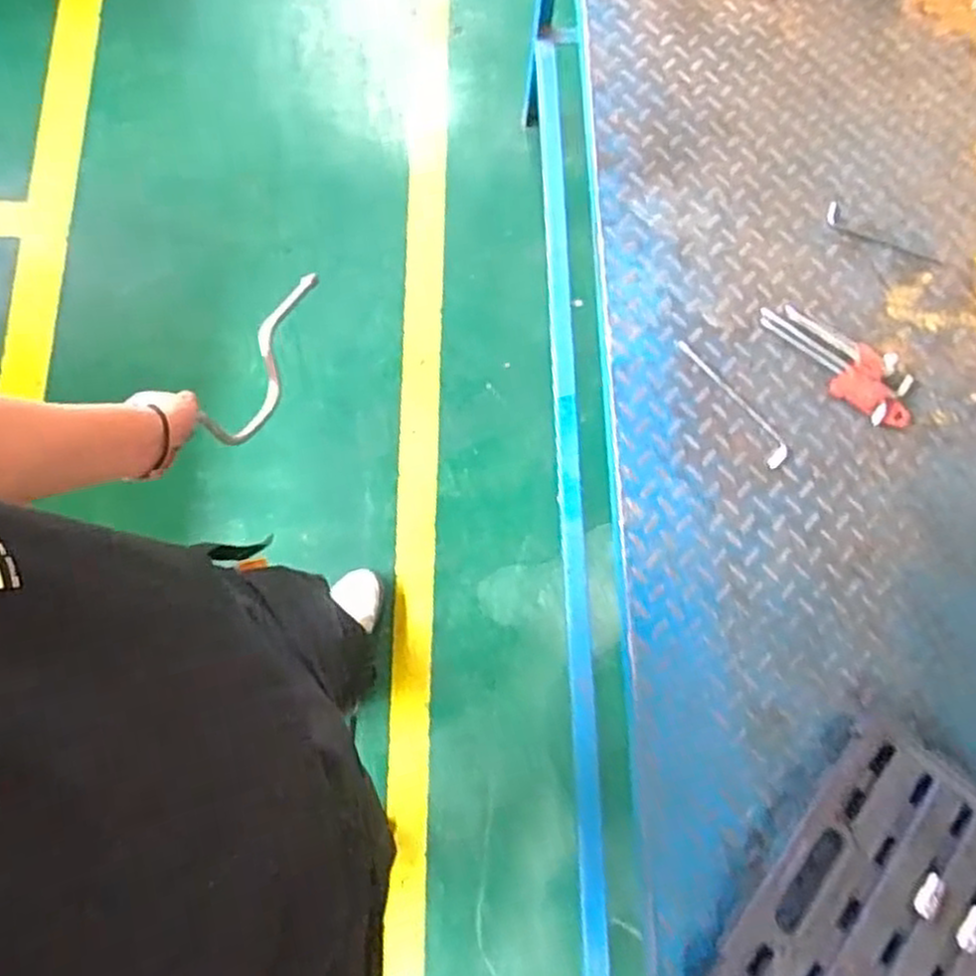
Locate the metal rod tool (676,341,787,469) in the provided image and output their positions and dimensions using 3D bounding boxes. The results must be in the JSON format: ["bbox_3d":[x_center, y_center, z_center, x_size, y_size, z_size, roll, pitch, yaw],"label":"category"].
[{"bbox_3d":[0.303,-0.109,0.928,0.034,0.007,0.193,-33,81,-8],"label":"metal rod tool"}]

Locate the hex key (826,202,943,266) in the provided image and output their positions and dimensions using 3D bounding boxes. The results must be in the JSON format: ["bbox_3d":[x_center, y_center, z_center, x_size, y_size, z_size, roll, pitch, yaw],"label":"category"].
[{"bbox_3d":[0.524,-0.330,0.994,0.164,0.005,0.037,26,79,4],"label":"hex key"}]

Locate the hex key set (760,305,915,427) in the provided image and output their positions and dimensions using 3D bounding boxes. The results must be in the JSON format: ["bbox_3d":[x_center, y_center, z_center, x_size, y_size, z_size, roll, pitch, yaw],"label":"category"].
[{"bbox_3d":[0.439,-0.160,0.935,0.214,0.023,0.086,35,77,5],"label":"hex key set"}]

